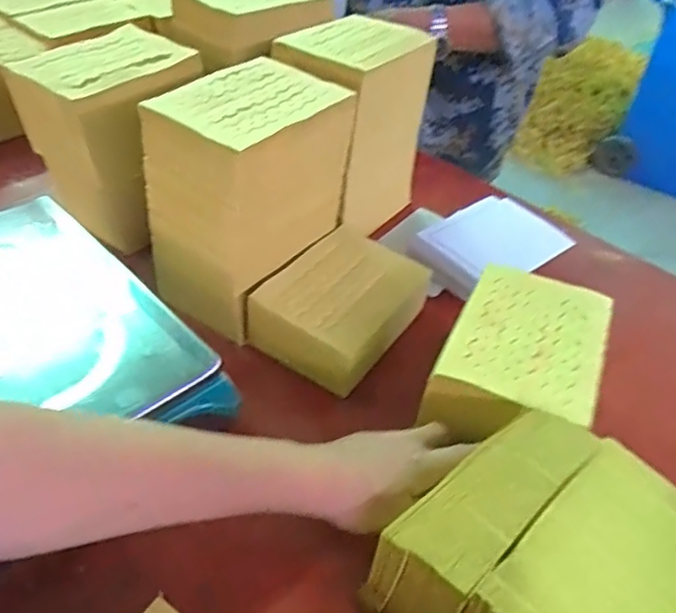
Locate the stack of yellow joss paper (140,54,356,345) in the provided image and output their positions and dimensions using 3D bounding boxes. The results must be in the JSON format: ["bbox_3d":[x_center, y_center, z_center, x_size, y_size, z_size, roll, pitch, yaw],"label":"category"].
[{"bbox_3d":[-0.084,-0.110,0.611,0.119,0.208,0.176,32,50,25],"label":"stack of yellow joss paper"}]

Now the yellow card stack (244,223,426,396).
[{"bbox_3d":[0.005,0.002,0.619,0.130,0.056,0.175,28,48,22],"label":"yellow card stack"}]

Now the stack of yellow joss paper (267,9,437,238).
[{"bbox_3d":[0.020,-0.208,0.728,0.133,0.214,0.134,30,49,24],"label":"stack of yellow joss paper"}]

